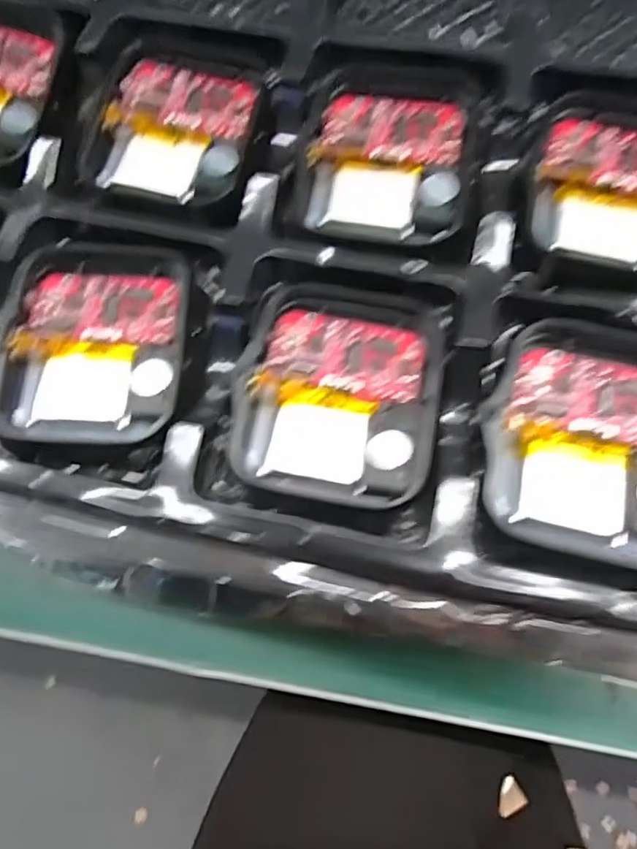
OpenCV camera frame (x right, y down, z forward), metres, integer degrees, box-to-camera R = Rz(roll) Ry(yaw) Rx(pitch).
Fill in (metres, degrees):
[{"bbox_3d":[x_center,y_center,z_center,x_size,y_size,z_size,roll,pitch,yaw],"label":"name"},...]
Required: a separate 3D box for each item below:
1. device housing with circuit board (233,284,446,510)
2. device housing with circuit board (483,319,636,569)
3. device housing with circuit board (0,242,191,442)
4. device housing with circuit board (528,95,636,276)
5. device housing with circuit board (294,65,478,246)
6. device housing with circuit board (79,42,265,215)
[{"bbox_3d":[0.004,-0.007,0.113,0.037,0.005,0.043,11,70,6],"label":"device housing with circuit board"},{"bbox_3d":[0.051,0.002,0.107,0.038,0.010,0.042,12,70,6],"label":"device housing with circuit board"},{"bbox_3d":[-0.046,-0.018,0.119,0.037,0.007,0.042,1,69,2],"label":"device housing with circuit board"},{"bbox_3d":[0.064,-0.051,0.124,0.036,0.006,0.040,17,71,8],"label":"device housing with circuit board"},{"bbox_3d":[0.016,-0.060,0.129,0.036,0.007,0.043,10,70,5],"label":"device housing with circuit board"},{"bbox_3d":[-0.032,-0.070,0.135,0.042,0.005,0.042,0,76,1],"label":"device housing with circuit board"}]

